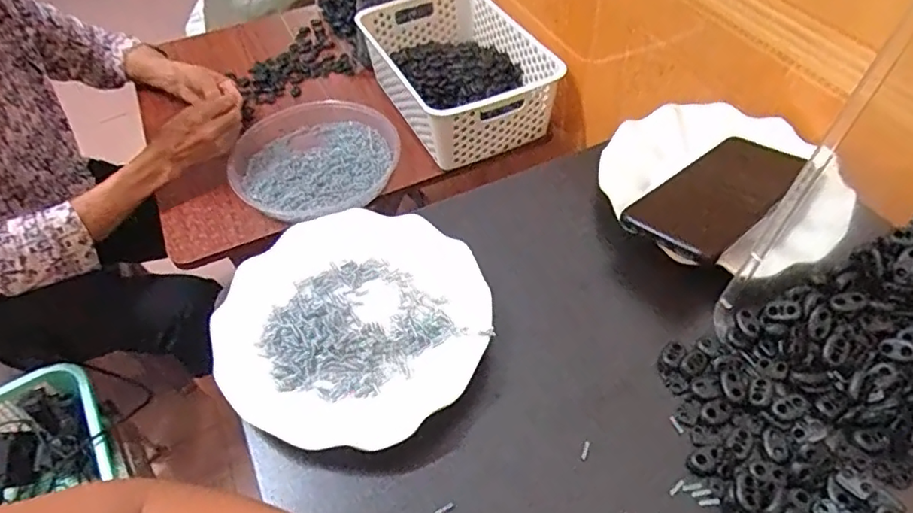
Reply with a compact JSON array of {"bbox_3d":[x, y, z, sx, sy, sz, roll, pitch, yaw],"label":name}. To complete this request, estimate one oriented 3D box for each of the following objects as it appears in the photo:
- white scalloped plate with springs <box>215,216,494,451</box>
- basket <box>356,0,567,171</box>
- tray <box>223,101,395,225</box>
[{"bbox_3d":[-0.069,0.044,0.405,0.175,0.027,0.176,-2,50,3],"label":"white scalloped plate with springs"},{"bbox_3d":[0.001,-0.281,0.887,0.203,0.098,0.312,-22,52,-14],"label":"basket"},{"bbox_3d":[-0.205,-0.141,0.859,0.240,0.037,0.233,-17,51,-9],"label":"tray"}]

